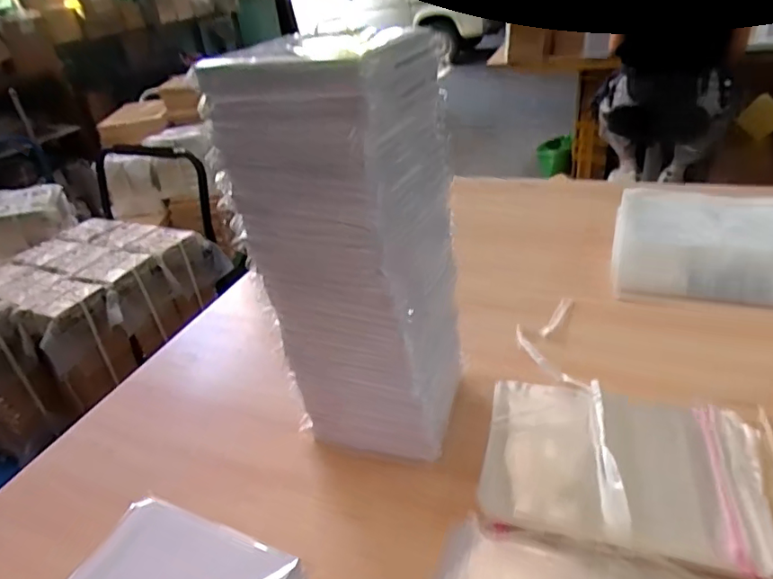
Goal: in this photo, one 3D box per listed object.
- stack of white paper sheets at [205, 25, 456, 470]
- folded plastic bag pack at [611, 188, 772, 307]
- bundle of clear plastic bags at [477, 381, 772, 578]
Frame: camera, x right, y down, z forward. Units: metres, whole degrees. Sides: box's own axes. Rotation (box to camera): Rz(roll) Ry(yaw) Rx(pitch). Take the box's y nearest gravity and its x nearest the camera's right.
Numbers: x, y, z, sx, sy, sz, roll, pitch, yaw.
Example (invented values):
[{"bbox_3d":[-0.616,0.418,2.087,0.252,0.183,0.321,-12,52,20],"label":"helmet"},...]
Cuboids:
[{"bbox_3d":[-0.029,-0.031,0.550,0.171,0.398,0.152,8,35,24],"label":"stack of white paper sheets"},{"bbox_3d":[0.547,-0.088,0.884,0.300,0.059,0.306,7,35,22],"label":"folded plastic bag pack"},{"bbox_3d":[0.244,0.180,0.550,0.274,0.037,0.200,3,33,16],"label":"bundle of clear plastic bags"}]

